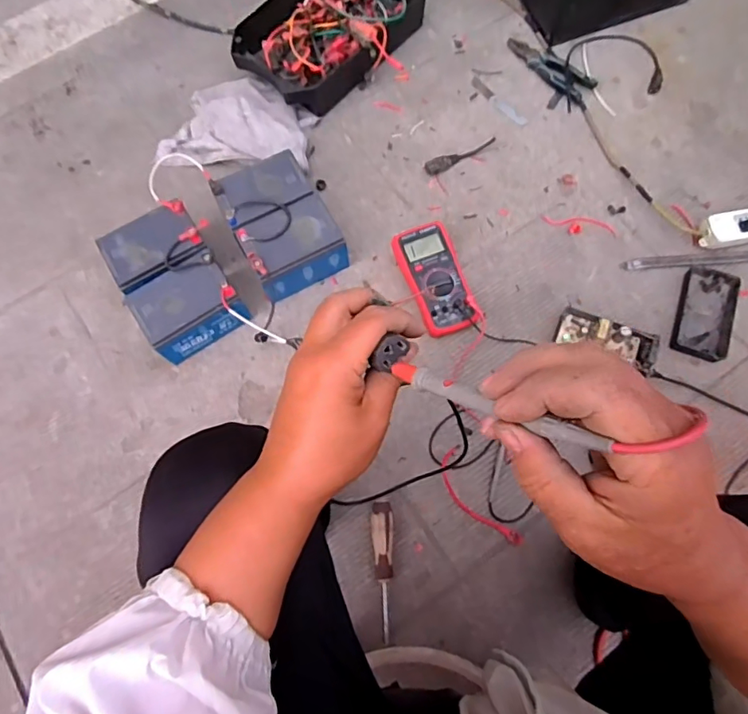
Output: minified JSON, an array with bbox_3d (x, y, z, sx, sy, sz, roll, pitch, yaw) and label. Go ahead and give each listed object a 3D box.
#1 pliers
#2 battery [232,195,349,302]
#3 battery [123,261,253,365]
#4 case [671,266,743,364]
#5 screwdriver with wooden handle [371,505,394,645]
[{"bbox_3d":[0.338,-0.570,1.003,0.057,0.027,0.194,-39,76,-10],"label":"pliers"},{"bbox_3d":[-0.130,-0.178,0.845,0.146,0.089,0.109,-30,74,-8],"label":"battery"},{"bbox_3d":[-0.290,-0.076,0.823,0.150,0.085,0.104,-30,74,-8],"label":"battery"},{"bbox_3d":[0.537,-0.069,0.838,0.080,0.023,0.150,21,74,7],"label":"case"},{"bbox_3d":[0.013,0.304,0.739,0.031,0.030,0.182,-1,73,1],"label":"screwdriver with wooden handle"}]

